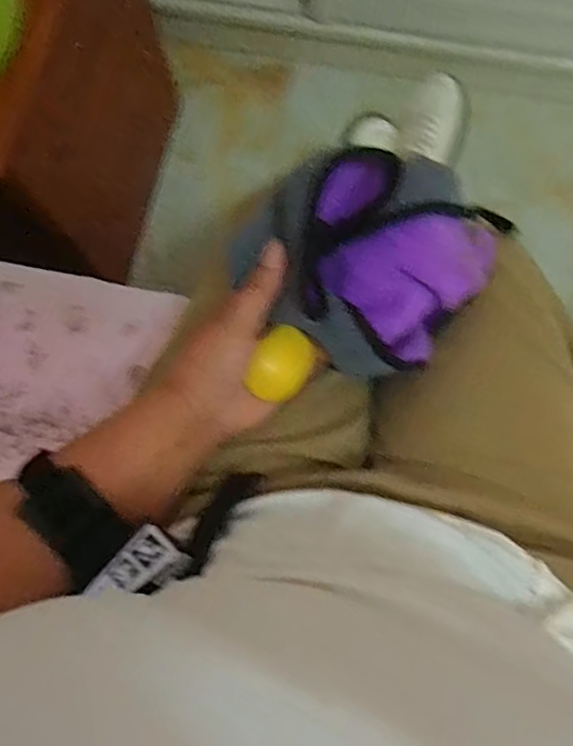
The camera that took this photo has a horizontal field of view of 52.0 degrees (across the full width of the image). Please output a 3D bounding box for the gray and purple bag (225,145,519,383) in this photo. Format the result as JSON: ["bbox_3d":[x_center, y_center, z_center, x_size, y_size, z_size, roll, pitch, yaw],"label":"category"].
[{"bbox_3d":[0.064,-0.065,0.388,0.072,0.198,0.130,26,96,44],"label":"gray and purple bag"}]

